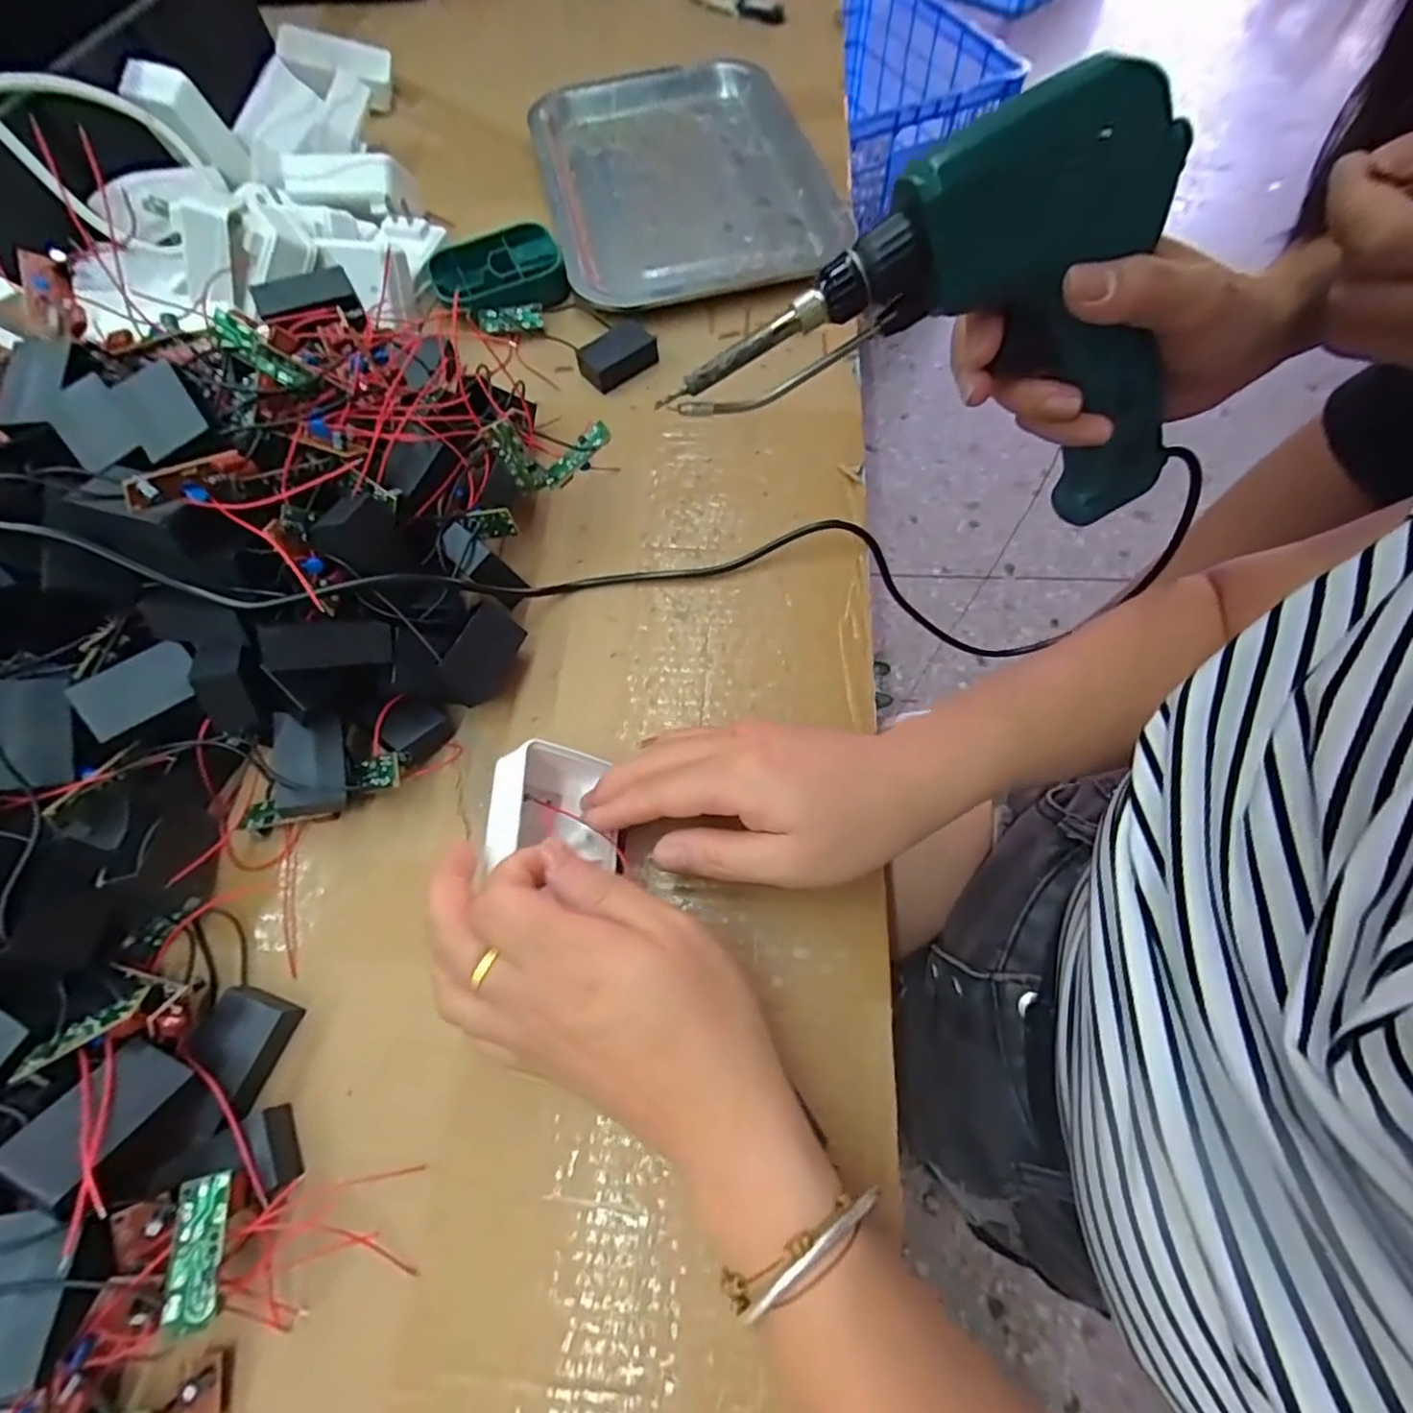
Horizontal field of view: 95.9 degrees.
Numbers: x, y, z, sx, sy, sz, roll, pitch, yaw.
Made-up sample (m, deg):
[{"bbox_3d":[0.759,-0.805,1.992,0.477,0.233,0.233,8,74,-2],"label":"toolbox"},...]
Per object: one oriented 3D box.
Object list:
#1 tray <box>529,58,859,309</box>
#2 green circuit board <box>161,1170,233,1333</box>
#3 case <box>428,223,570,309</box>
[{"bbox_3d":[-0.023,-0.425,0.509,0.206,0.026,0.308,-14,65,-3],"label":"tray"},{"bbox_3d":[-0.178,0.190,0.223,0.015,0.004,0.043,-4,54,-19],"label":"green circuit board"},{"bbox_3d":[-0.149,-0.311,0.456,0.091,0.018,0.075,-15,65,-4],"label":"case"}]

